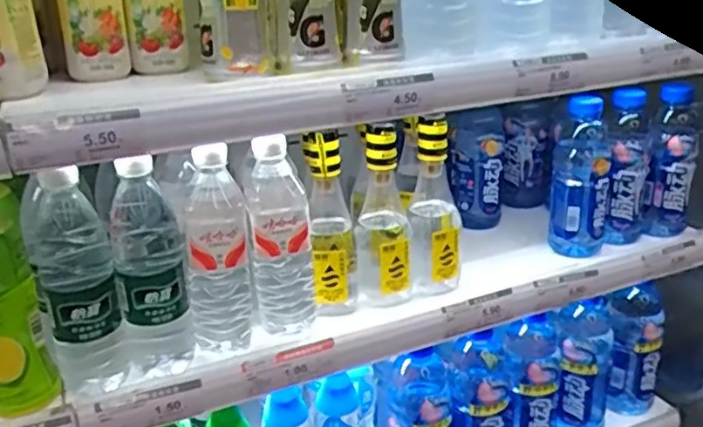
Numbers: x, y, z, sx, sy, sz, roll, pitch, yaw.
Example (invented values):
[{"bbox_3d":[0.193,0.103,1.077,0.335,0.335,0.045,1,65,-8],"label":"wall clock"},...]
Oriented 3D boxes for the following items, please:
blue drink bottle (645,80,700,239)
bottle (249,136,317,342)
[{"bbox_3d":[0.437,-0.067,0.881,0.059,0.213,0.059,7,22,25],"label":"blue drink bottle"},{"bbox_3d":[-0.075,0.027,0.685,0.063,0.217,0.060,-5,20,-8],"label":"bottle"}]

